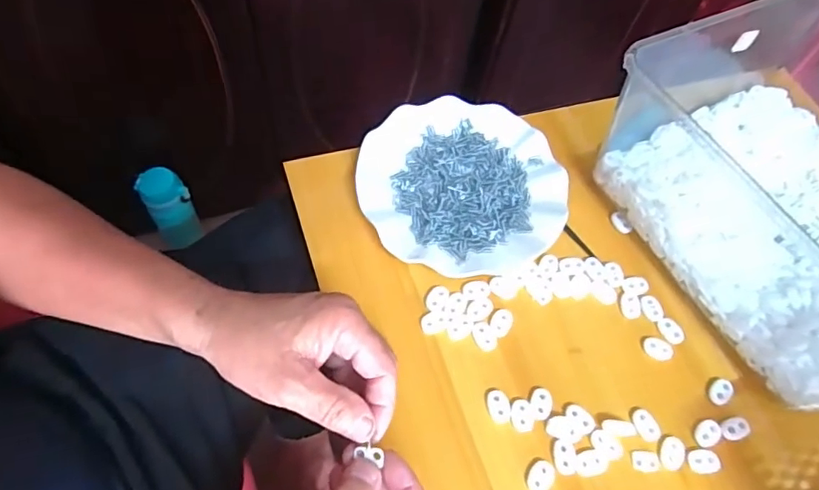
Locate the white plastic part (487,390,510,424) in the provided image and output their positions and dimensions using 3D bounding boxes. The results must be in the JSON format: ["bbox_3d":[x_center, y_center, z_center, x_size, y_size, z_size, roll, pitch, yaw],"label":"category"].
[{"bbox_3d":[0.067,0.120,0.396,0.016,0.004,0.023,-9,65,-7],"label":"white plastic part"}]

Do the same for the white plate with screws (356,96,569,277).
[{"bbox_3d":[0.047,-0.057,0.473,0.178,0.022,0.174,1,64,-2],"label":"white plate with screws"}]

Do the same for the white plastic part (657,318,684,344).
[{"bbox_3d":[0.217,0.070,0.439,0.019,0.004,0.023,-31,70,-16],"label":"white plastic part"}]

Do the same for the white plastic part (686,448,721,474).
[{"bbox_3d":[0.217,0.158,0.389,0.023,0.004,0.017,-5,64,-6],"label":"white plastic part"}]

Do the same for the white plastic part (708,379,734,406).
[{"bbox_3d":[0.245,0.115,0.417,0.023,0.004,0.016,-33,70,-17],"label":"white plastic part"}]

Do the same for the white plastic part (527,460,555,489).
[{"bbox_3d":[0.093,0.164,0.375,0.017,0.004,0.023,32,67,12],"label":"white plastic part"}]

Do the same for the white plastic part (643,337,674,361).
[{"bbox_3d":[0.201,0.083,0.429,0.023,0.004,0.017,14,64,4],"label":"white plastic part"}]

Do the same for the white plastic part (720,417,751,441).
[{"bbox_3d":[0.249,0.140,0.406,0.027,0.004,0.015,-14,66,-10],"label":"white plastic part"}]

